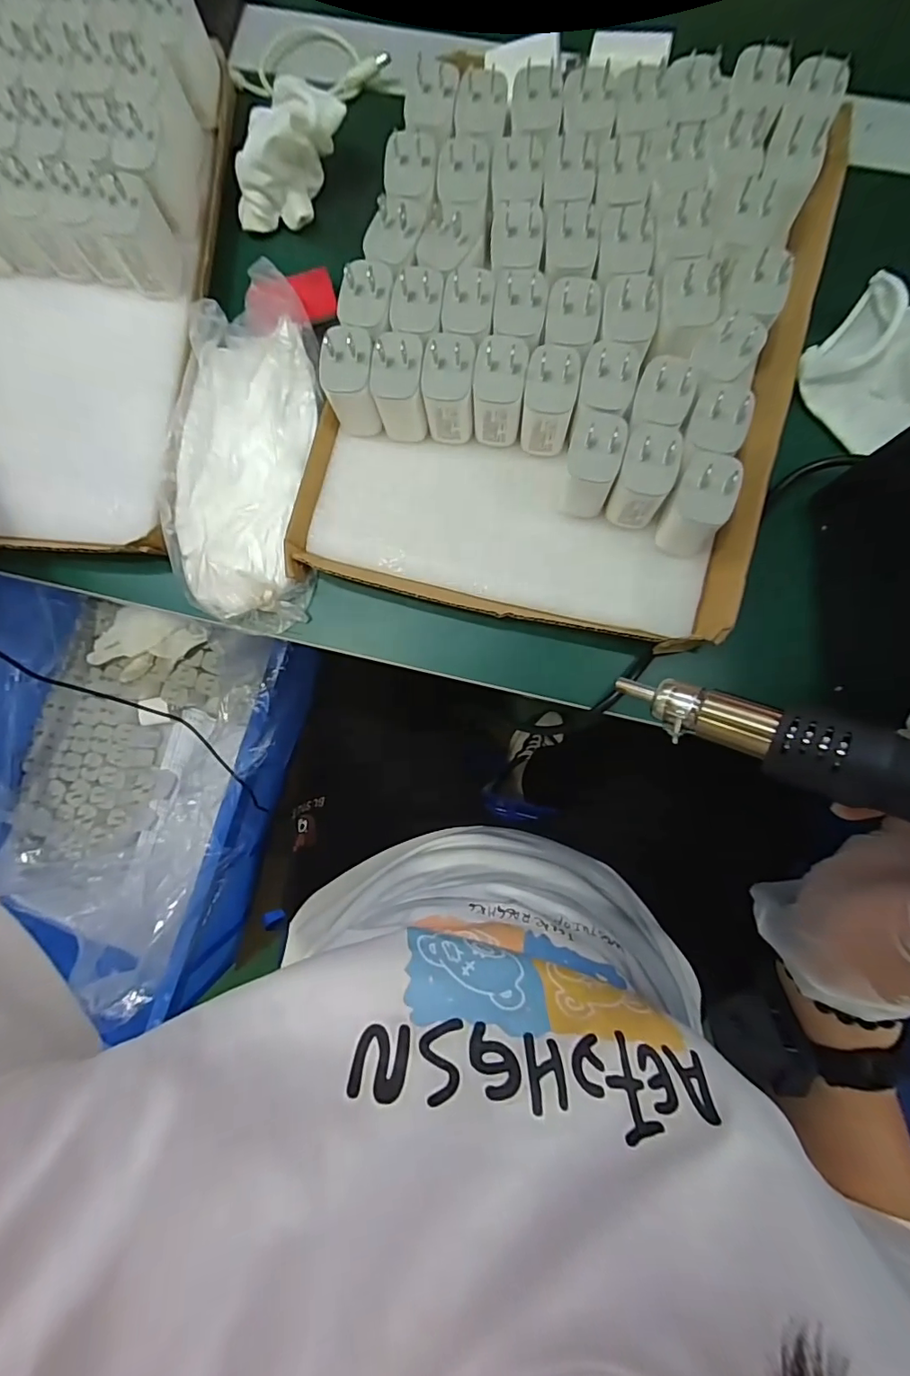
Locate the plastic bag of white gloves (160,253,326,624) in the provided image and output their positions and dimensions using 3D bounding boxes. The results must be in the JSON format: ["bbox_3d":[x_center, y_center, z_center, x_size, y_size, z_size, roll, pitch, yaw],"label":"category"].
[{"bbox_3d":[-0.139,-0.153,0.327,0.099,0.028,0.221,-2,86,2],"label":"plastic bag of white gloves"}]

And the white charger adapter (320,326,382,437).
[{"bbox_3d":[-0.062,-0.188,0.312,0.030,0.046,0.040,2,87,3],"label":"white charger adapter"}]

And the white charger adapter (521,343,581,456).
[{"bbox_3d":[0.055,-0.169,0.300,0.029,0.044,0.041,5,87,3],"label":"white charger adapter"}]

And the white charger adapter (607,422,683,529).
[{"bbox_3d":[0.109,-0.123,0.297,0.028,0.045,0.045,14,87,3],"label":"white charger adapter"}]

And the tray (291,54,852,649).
[{"bbox_3d":[0.068,-0.206,0.305,0.270,0.056,0.325,15,87,3],"label":"tray"}]

